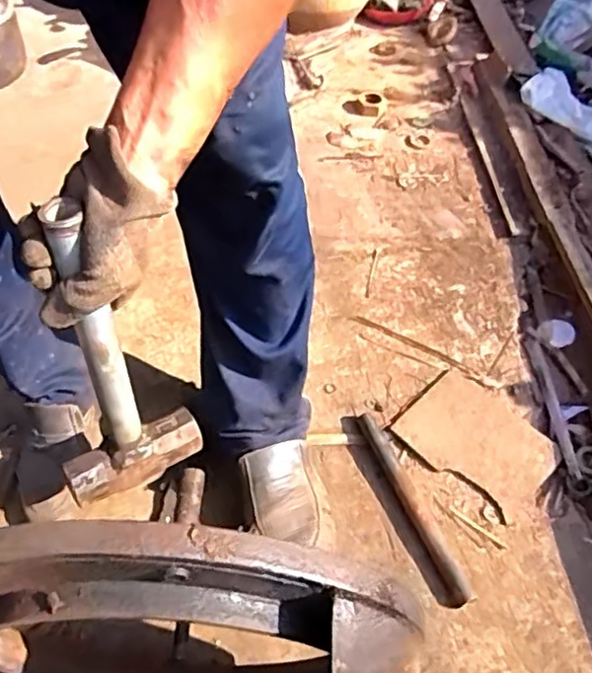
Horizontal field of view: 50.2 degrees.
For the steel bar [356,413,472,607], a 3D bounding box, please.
[{"bbox_3d":[0.146,0.215,0.815,0.025,0.032,0.265,-14,51,-16],"label":"steel bar"}]

